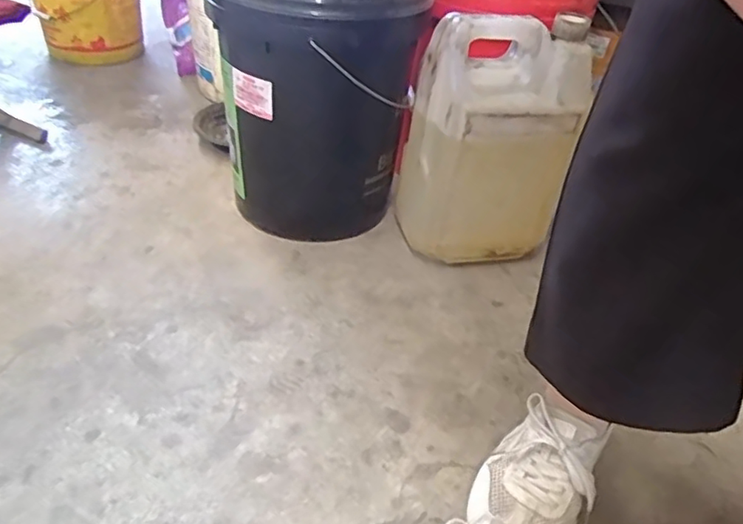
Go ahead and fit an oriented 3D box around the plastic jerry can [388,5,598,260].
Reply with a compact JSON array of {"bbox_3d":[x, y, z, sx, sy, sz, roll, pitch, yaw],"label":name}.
[{"bbox_3d":[0.169,-0.159,0.847,0.210,0.358,0.121,-9,41,-19],"label":"plastic jerry can"}]

